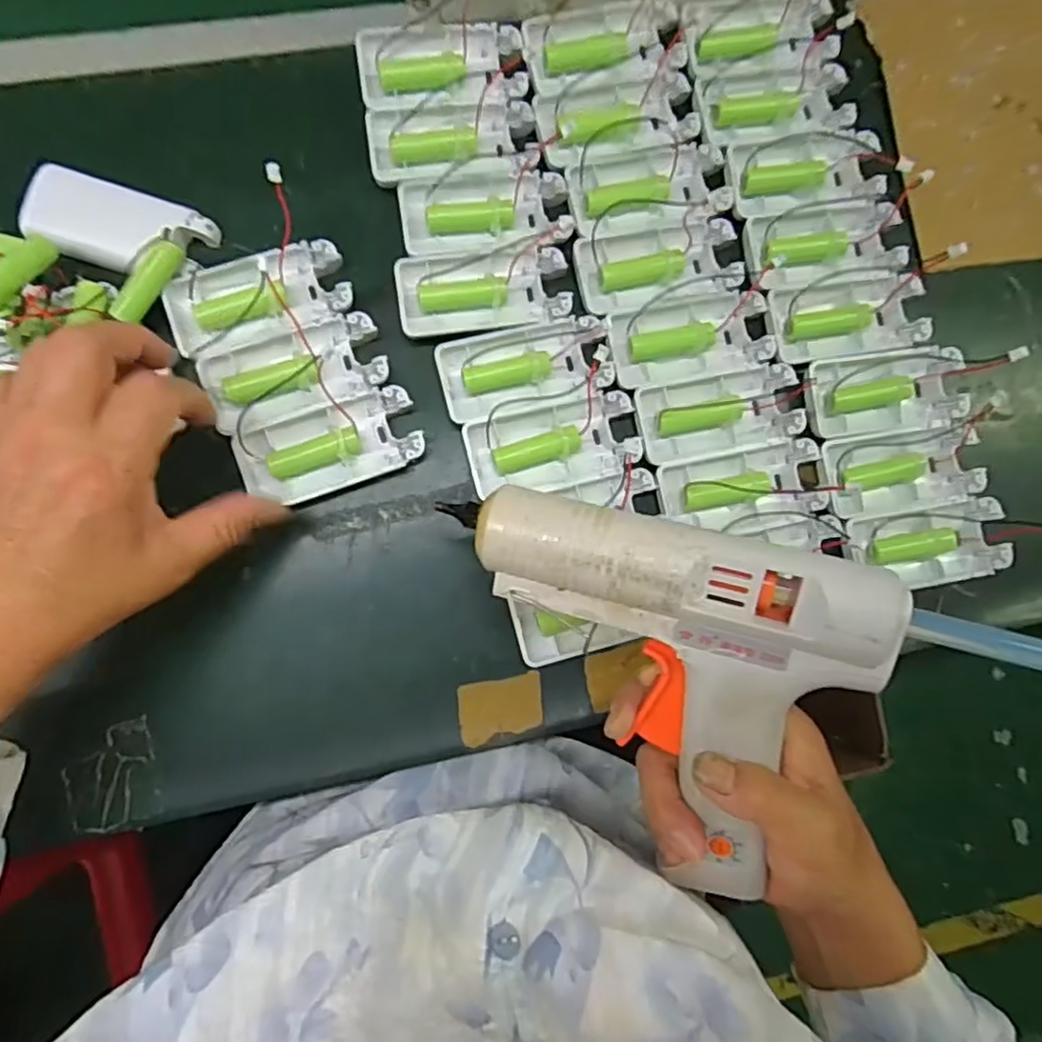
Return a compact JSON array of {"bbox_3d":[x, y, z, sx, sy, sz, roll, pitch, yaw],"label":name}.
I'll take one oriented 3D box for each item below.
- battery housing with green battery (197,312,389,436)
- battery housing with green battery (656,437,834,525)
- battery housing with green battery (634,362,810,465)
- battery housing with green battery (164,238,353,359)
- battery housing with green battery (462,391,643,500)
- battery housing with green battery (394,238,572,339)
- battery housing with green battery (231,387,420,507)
[{"bbox_3d":[-0.121,-0.080,0.356,0.092,0.020,0.041,-21,87,-6],"label":"battery housing with green battery"},{"bbox_3d":[0.125,-0.019,0.370,0.091,0.023,0.039,-11,86,-5],"label":"battery housing with green battery"},{"bbox_3d":[0.111,-0.060,0.370,0.090,0.023,0.045,-12,86,-5],"label":"battery housing with green battery"},{"bbox_3d":[-0.143,-0.124,0.357,0.095,0.015,0.045,-21,87,-6],"label":"battery housing with green battery"},{"bbox_3d":[0.019,-0.041,0.365,0.094,0.016,0.046,-14,86,-5],"label":"battery housing with green battery"},{"bbox_3d":[-0.021,-0.129,0.368,0.093,0.017,0.045,-10,86,-5],"label":"battery housing with green battery"},{"bbox_3d":[-0.102,-0.039,0.354,0.094,0.013,0.044,-20,87,-6],"label":"battery housing with green battery"}]

